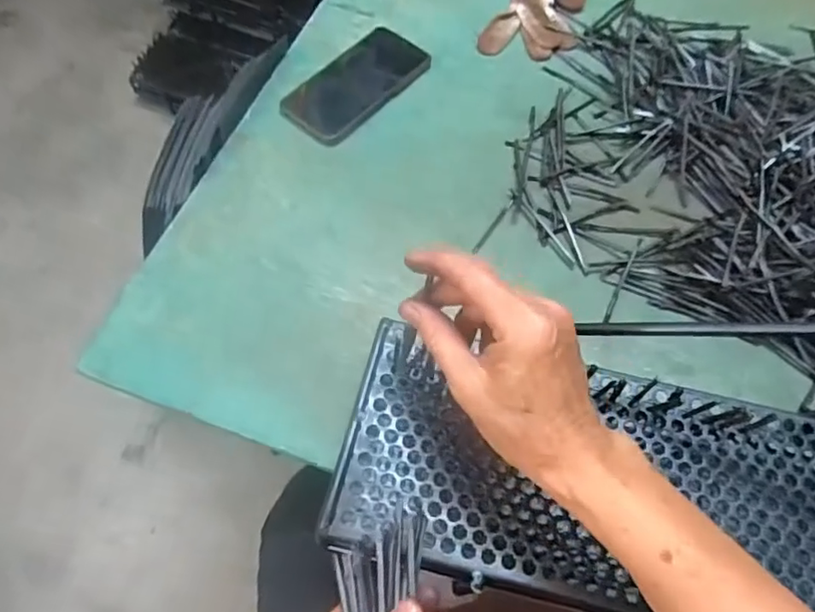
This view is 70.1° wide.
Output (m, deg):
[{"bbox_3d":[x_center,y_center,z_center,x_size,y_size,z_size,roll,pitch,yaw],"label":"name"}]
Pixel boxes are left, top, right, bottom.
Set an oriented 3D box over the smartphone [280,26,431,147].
[{"bbox_3d":[-0.053,-0.234,0.609,0.080,0.010,0.162,36,67,14],"label":"smartphone"}]

